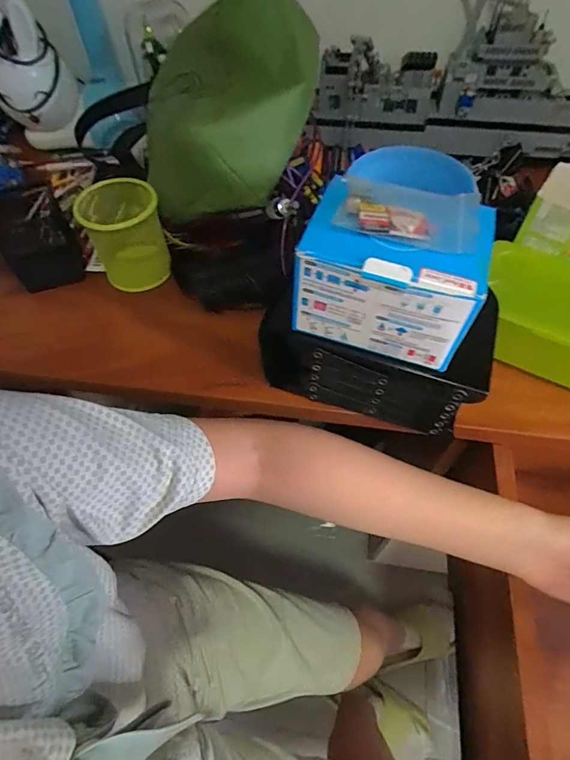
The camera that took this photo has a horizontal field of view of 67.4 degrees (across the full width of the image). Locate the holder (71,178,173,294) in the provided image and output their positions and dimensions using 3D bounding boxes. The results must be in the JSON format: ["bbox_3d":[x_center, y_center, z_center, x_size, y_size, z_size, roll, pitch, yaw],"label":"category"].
[{"bbox_3d":[-0.189,-0.174,0.517,0.092,0.099,0.096,-20,58,-11],"label":"holder"}]

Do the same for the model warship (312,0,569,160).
[{"bbox_3d":[0.307,-0.428,0.574,0.562,0.222,0.099,3,57,4],"label":"model warship"}]

